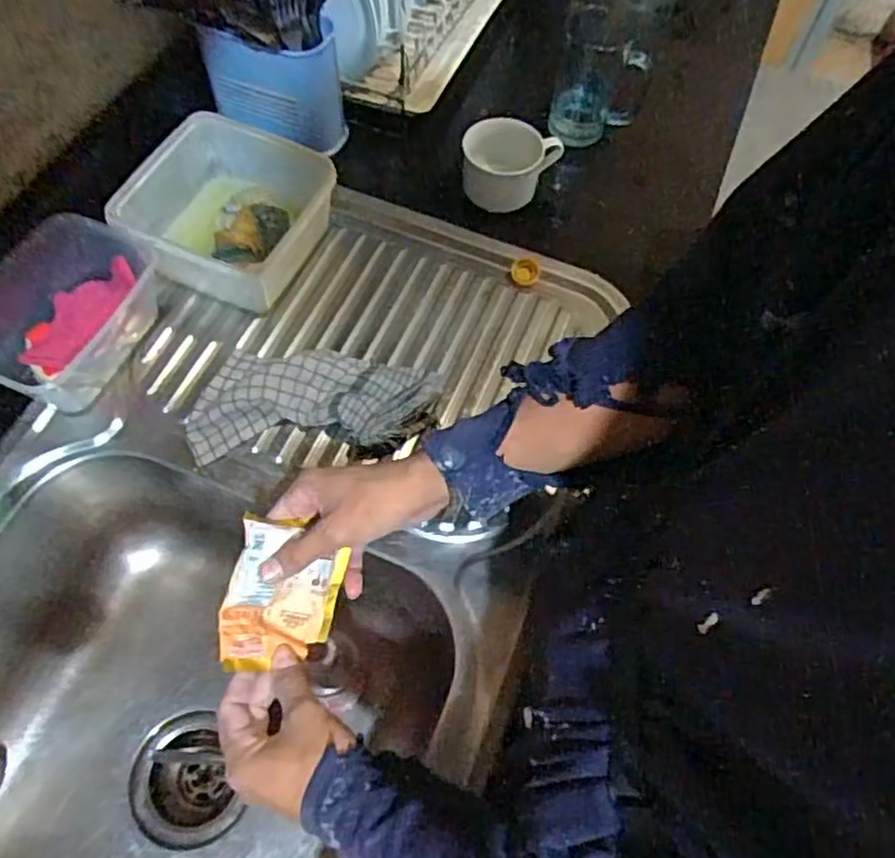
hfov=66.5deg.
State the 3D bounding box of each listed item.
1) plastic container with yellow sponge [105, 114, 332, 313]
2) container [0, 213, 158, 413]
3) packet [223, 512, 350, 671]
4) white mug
[{"bbox_3d":[-0.215,-0.211,0.682,0.174,0.078,0.174,25,64,10],"label":"plastic container with yellow sponge"},{"bbox_3d":[-0.359,-0.102,0.623,0.122,0.078,0.171,25,64,10],"label":"container"},{"bbox_3d":[-0.120,0.122,0.507,0.088,0.014,0.101,17,82,-41],"label":"packet"},{"bbox_3d":[0.069,-0.284,0.744,0.102,0.070,0.071,6,62,0],"label":"white mug"}]

